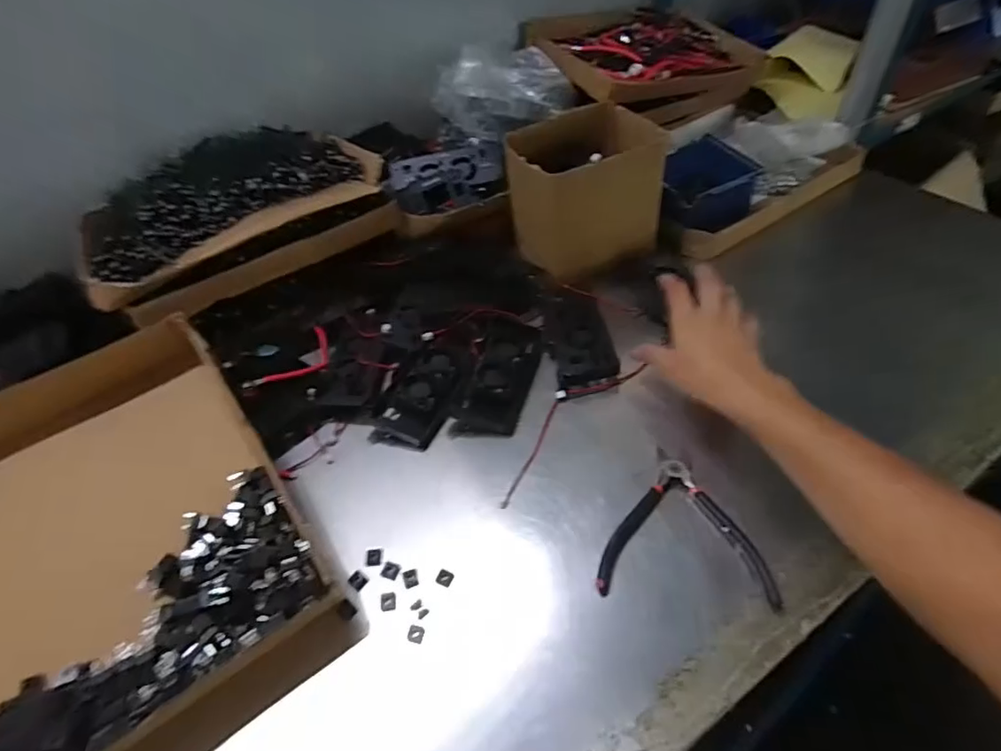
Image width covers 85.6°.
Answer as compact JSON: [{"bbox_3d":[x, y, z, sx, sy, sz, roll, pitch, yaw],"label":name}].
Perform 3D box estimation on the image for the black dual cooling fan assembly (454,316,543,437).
[{"bbox_3d":[-0.002,0.000,0.567,0.067,0.034,0.135,11,55,12],"label":"black dual cooling fan assembly"}]

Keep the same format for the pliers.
[{"bbox_3d":[0.147,0.118,0.440,0.128,0.020,0.122,2,50,11],"label":"pliers"}]

